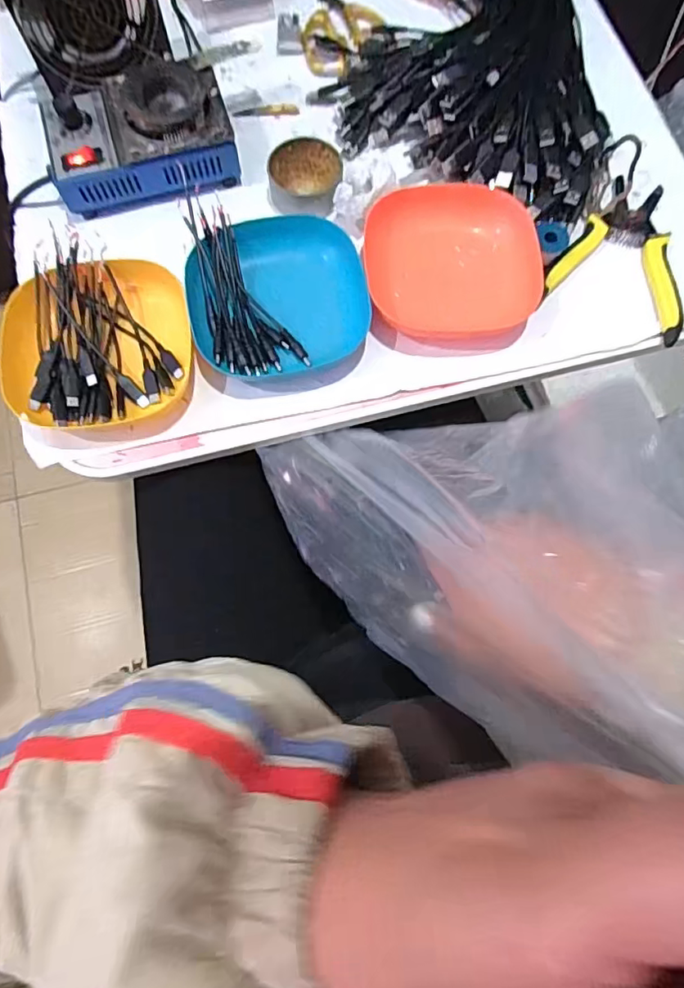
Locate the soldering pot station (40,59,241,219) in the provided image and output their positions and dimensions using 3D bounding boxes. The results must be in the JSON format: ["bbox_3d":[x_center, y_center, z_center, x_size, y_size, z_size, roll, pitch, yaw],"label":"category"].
[{"bbox_3d":[-0.170,-0.304,0.450,0.150,0.056,0.097,-12,76,-4],"label":"soldering pot station"}]

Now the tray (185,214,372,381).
[{"bbox_3d":[-0.052,-0.163,0.428,0.135,0.025,0.137,-13,76,-4],"label":"tray"}]

